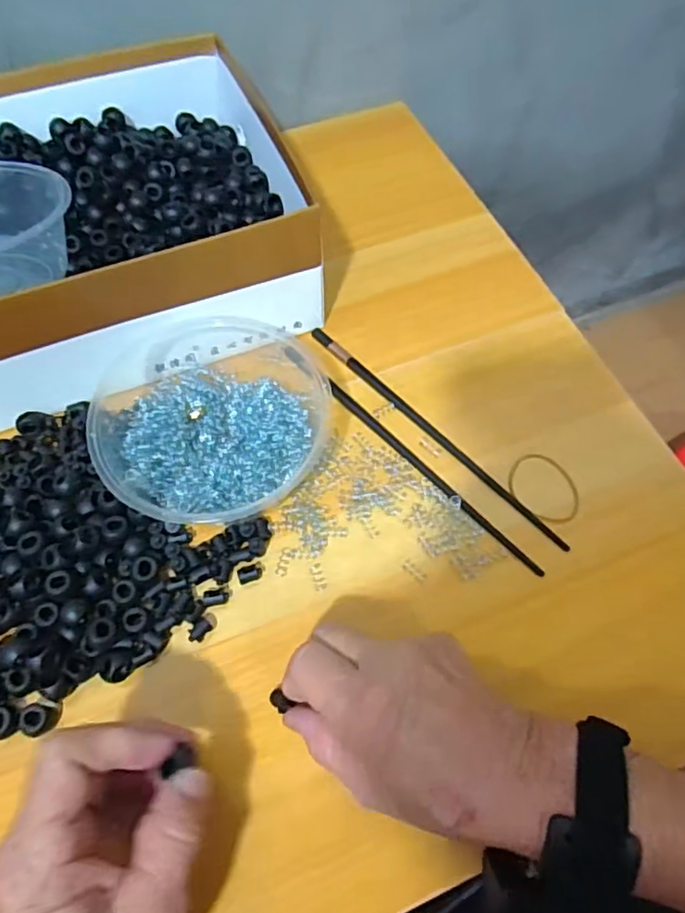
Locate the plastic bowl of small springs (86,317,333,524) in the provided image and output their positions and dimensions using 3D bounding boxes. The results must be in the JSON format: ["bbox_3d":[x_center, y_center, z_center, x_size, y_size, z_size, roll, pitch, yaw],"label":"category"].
[{"bbox_3d":[-0.082,-0.032,0.402,0.148,0.052,0.158,0,63,0],"label":"plastic bowl of small springs"}]

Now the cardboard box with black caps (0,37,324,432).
[{"bbox_3d":[-0.179,-0.174,0.449,0.321,0.098,0.243,-23,65,-11],"label":"cardboard box with black caps"}]

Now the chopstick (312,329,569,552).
[{"bbox_3d":[0.061,-0.018,0.422,0.008,0.004,0.234,-40,70,-18],"label":"chopstick"}]

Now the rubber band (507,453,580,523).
[{"bbox_3d":[0.135,0.021,0.403,0.051,0.004,0.042,38,69,17],"label":"rubber band"}]

